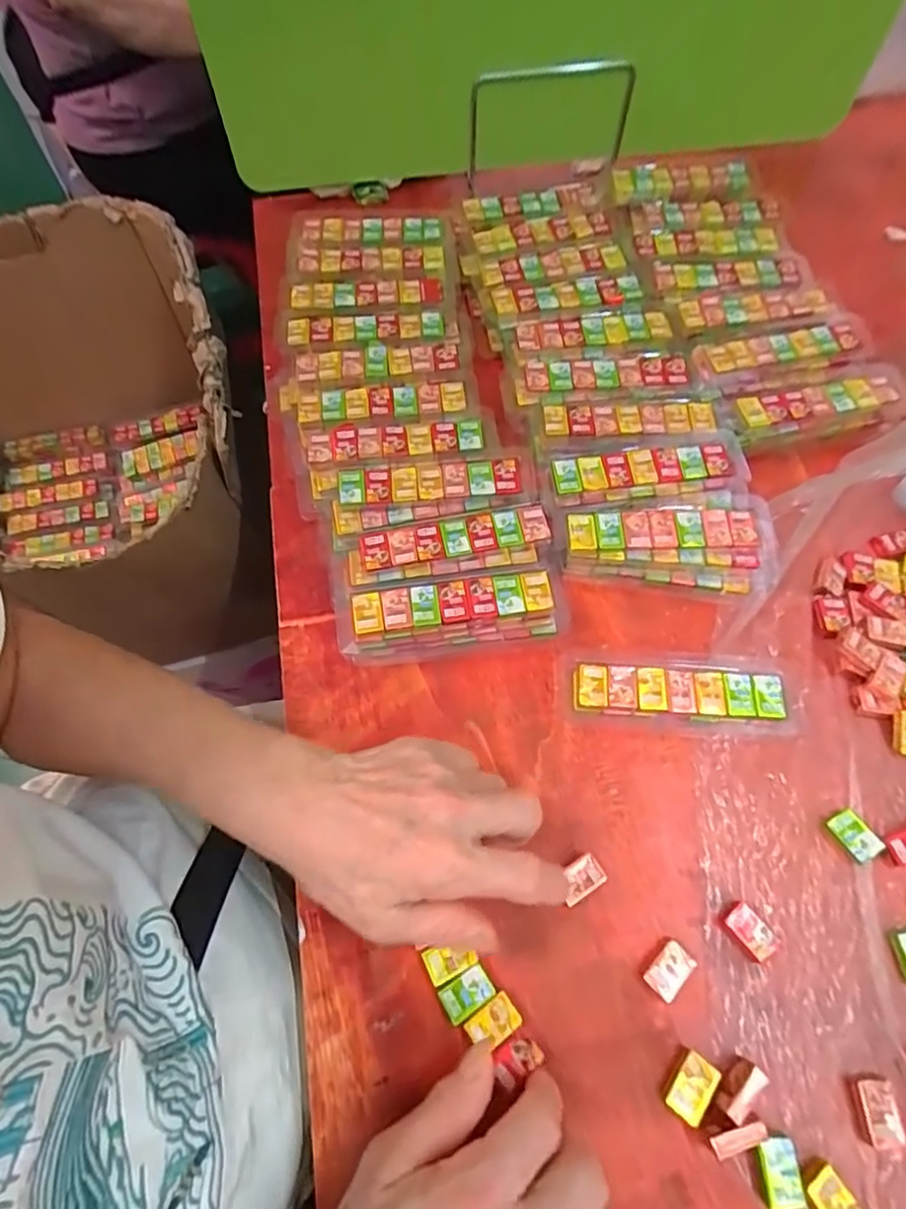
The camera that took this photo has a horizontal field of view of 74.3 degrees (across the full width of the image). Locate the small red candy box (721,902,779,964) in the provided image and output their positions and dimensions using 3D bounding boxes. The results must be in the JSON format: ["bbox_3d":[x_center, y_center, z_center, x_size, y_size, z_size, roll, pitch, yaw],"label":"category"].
[{"bbox_3d":[0.153,0.169,0.309,0.017,0.008,0.026,-35,68,-15],"label":"small red candy box"}]

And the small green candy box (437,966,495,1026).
[{"bbox_3d":[0.007,0.193,0.297,0.025,0.005,0.016,-31,67,-13],"label":"small green candy box"}]

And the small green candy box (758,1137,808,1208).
[{"bbox_3d":[0.146,0.254,0.267,0.016,0.009,0.025,-2,64,0],"label":"small green candy box"}]

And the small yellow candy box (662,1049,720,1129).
[{"bbox_3d":[0.113,0.228,0.282,0.018,0.008,0.026,34,69,16],"label":"small yellow candy box"}]

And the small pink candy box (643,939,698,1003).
[{"bbox_3d":[0.109,0.185,0.302,0.026,0.010,0.016,-42,70,-18],"label":"small pink candy box"}]

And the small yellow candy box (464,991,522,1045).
[{"bbox_3d":[0.020,0.204,0.291,0.025,0.004,0.016,-33,68,-14],"label":"small yellow candy box"}]

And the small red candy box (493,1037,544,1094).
[{"bbox_3d":[0.030,0.215,0.282,0.024,0.006,0.015,-29,67,-13],"label":"small red candy box"}]

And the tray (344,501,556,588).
[{"bbox_3d":[-0.001,-0.034,0.392,0.130,0.036,0.043,-9,64,-4],"label":"tray"}]

